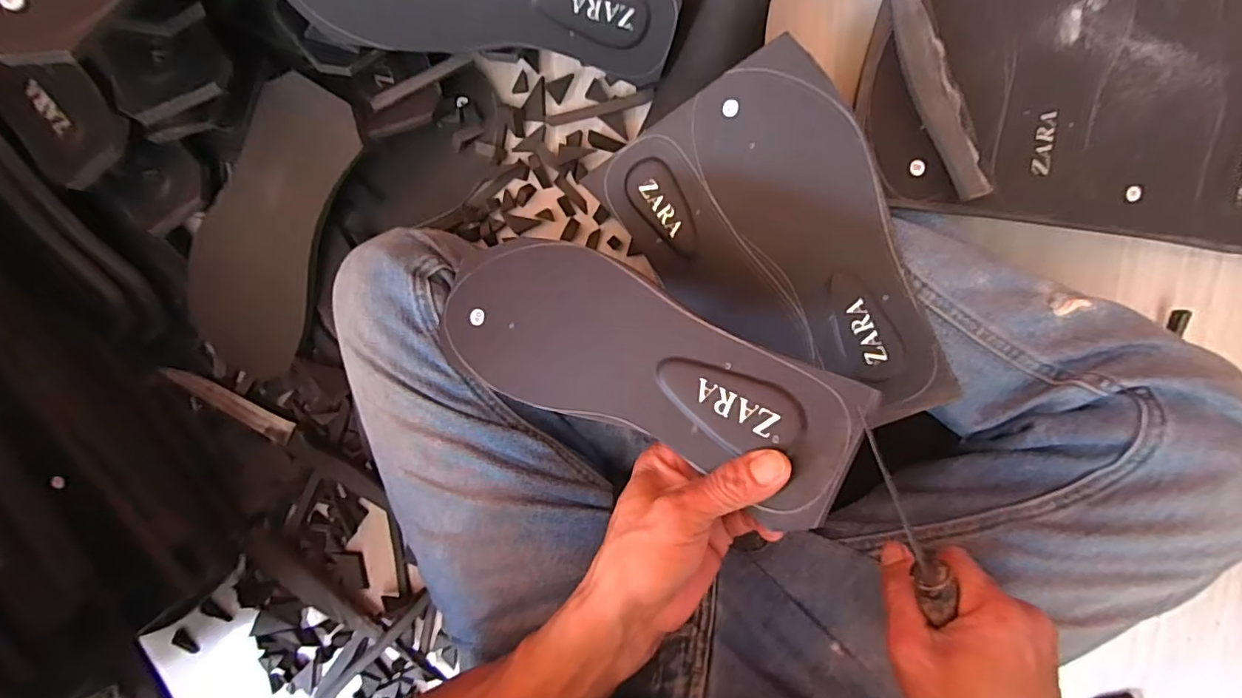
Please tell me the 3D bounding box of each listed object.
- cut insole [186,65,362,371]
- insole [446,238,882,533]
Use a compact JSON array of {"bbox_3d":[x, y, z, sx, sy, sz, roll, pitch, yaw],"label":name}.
[{"bbox_3d":[-0.287,-0.083,0.445,0.096,0.020,0.271,34,115,-1],"label":"cut insole"},{"bbox_3d":[0.002,0.004,0.310,0.252,0.015,0.091,23,98,26],"label":"insole"}]

